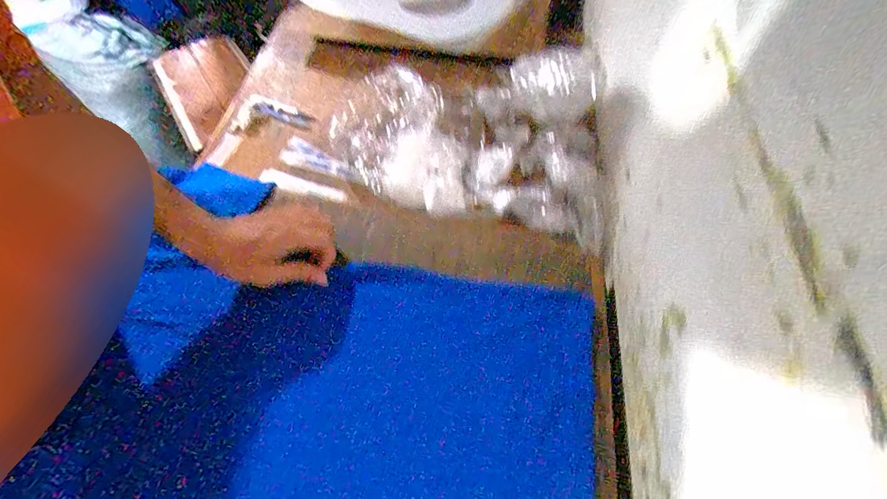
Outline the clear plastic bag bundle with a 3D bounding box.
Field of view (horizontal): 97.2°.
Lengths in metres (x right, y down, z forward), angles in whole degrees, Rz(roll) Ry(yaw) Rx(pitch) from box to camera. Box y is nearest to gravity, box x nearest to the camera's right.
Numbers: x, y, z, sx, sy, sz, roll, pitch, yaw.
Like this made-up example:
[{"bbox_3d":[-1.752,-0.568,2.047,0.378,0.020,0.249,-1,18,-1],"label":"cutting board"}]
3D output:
[{"bbox_3d":[0.036,-0.185,0.582,0.401,0.087,0.297,15,57,11],"label":"clear plastic bag bundle"}]

